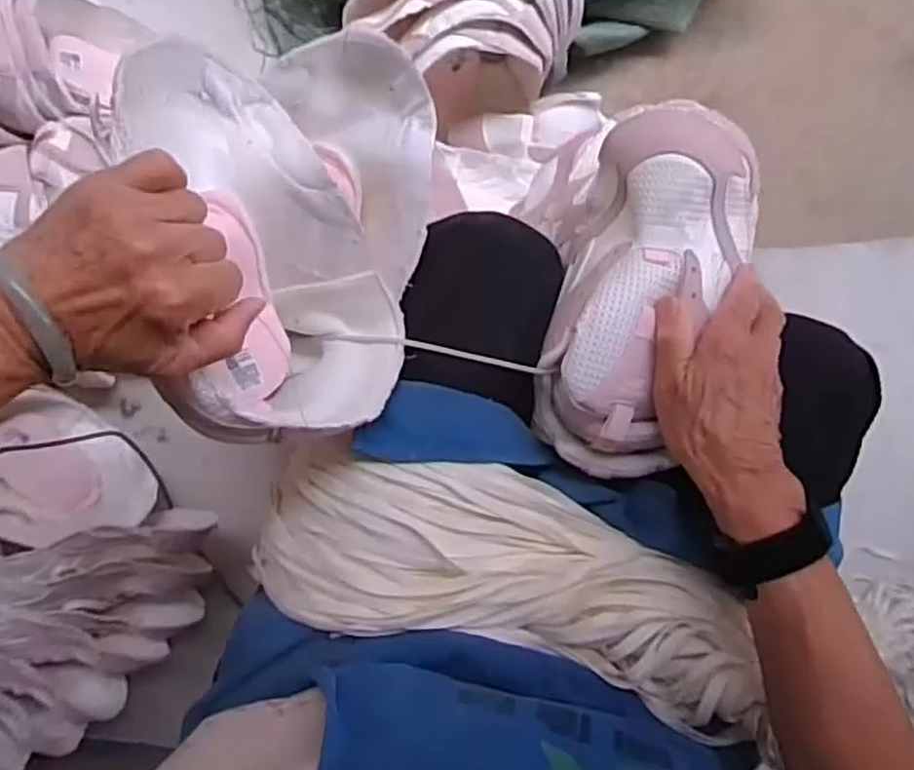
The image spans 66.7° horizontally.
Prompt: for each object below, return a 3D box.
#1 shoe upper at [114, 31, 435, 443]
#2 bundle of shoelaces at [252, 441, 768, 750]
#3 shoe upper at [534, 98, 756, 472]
[{"bbox_3d":[-0.098,-0.089,0.413,0.090,0.189,0.227,6,104,35],"label":"shoe upper"},{"bbox_3d":[0.033,0.123,0.449,0.322,0.086,0.119,16,85,-4],"label":"bundle of shoelaces"},{"bbox_3d":[0.128,-0.059,0.458,0.113,0.085,0.241,17,95,-3],"label":"shoe upper"}]

